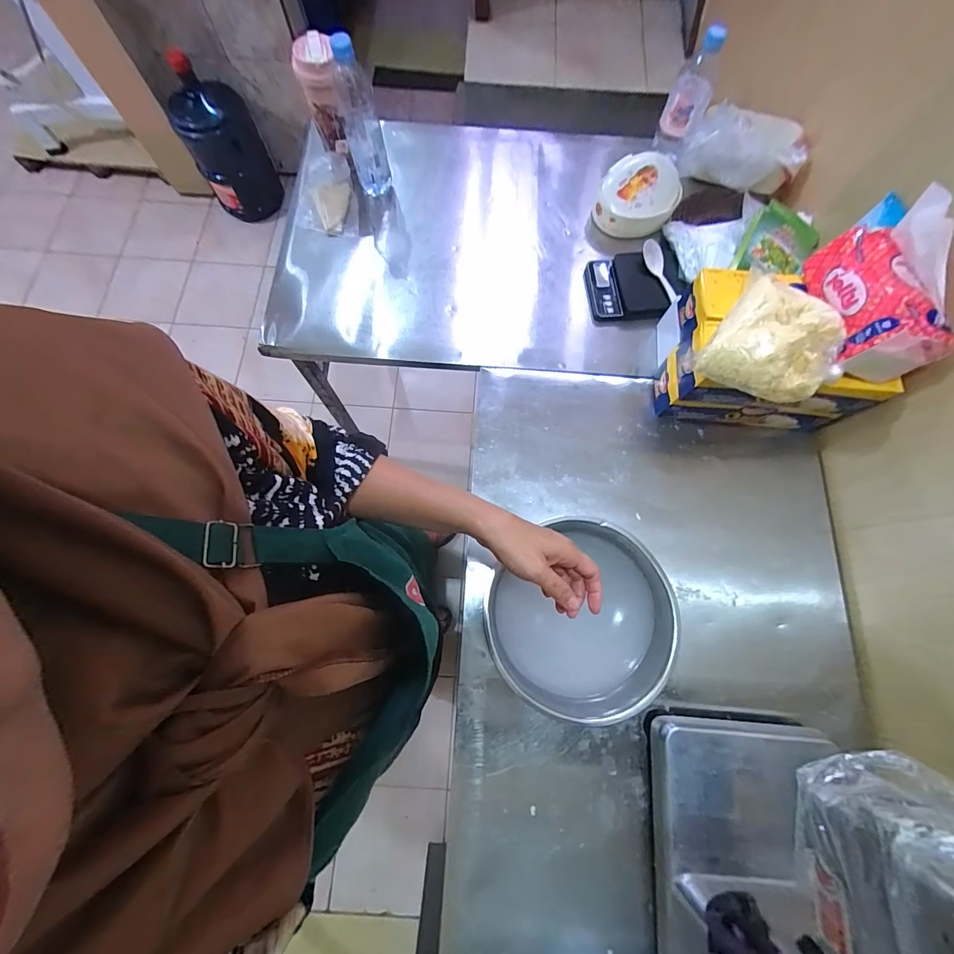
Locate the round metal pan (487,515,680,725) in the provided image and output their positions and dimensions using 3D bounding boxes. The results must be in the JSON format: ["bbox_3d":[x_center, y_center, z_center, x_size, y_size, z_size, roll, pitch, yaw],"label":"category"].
[{"bbox_3d":[0.146,0.203,0.590,0.261,0.081,0.241,0,73,-1],"label":"round metal pan"}]

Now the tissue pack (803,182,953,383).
[{"bbox_3d":[0.527,-0.247,0.522,0.100,0.131,0.193,-2,73,-1],"label":"tissue pack"}]

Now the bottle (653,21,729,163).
[{"bbox_3d":[0.384,-0.687,0.730,0.069,0.174,0.055,22,74,6],"label":"bottle"}]

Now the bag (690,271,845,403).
[{"bbox_3d":[0.399,-0.176,0.538,0.151,0.064,0.151,39,77,10],"label":"bag"}]

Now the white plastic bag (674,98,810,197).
[{"bbox_3d":[0.539,-0.668,0.822,0.256,0.094,0.120,8,73,2],"label":"white plastic bag"}]

